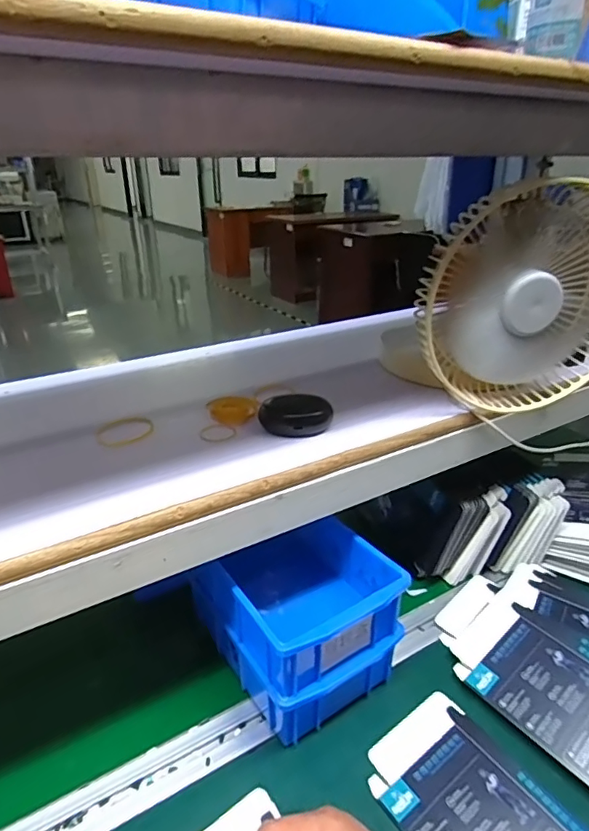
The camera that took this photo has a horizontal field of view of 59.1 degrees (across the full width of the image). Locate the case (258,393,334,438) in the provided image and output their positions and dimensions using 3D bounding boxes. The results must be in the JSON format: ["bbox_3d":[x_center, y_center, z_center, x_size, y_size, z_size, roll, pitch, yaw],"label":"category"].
[{"bbox_3d":[0.001,0.000,0.454,0.062,0.021,0.049,-1,26,-1],"label":"case"}]

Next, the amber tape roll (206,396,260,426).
[{"bbox_3d":[-0.057,-0.005,0.494,0.048,0.011,0.042,-7,27,-14],"label":"amber tape roll"}]

